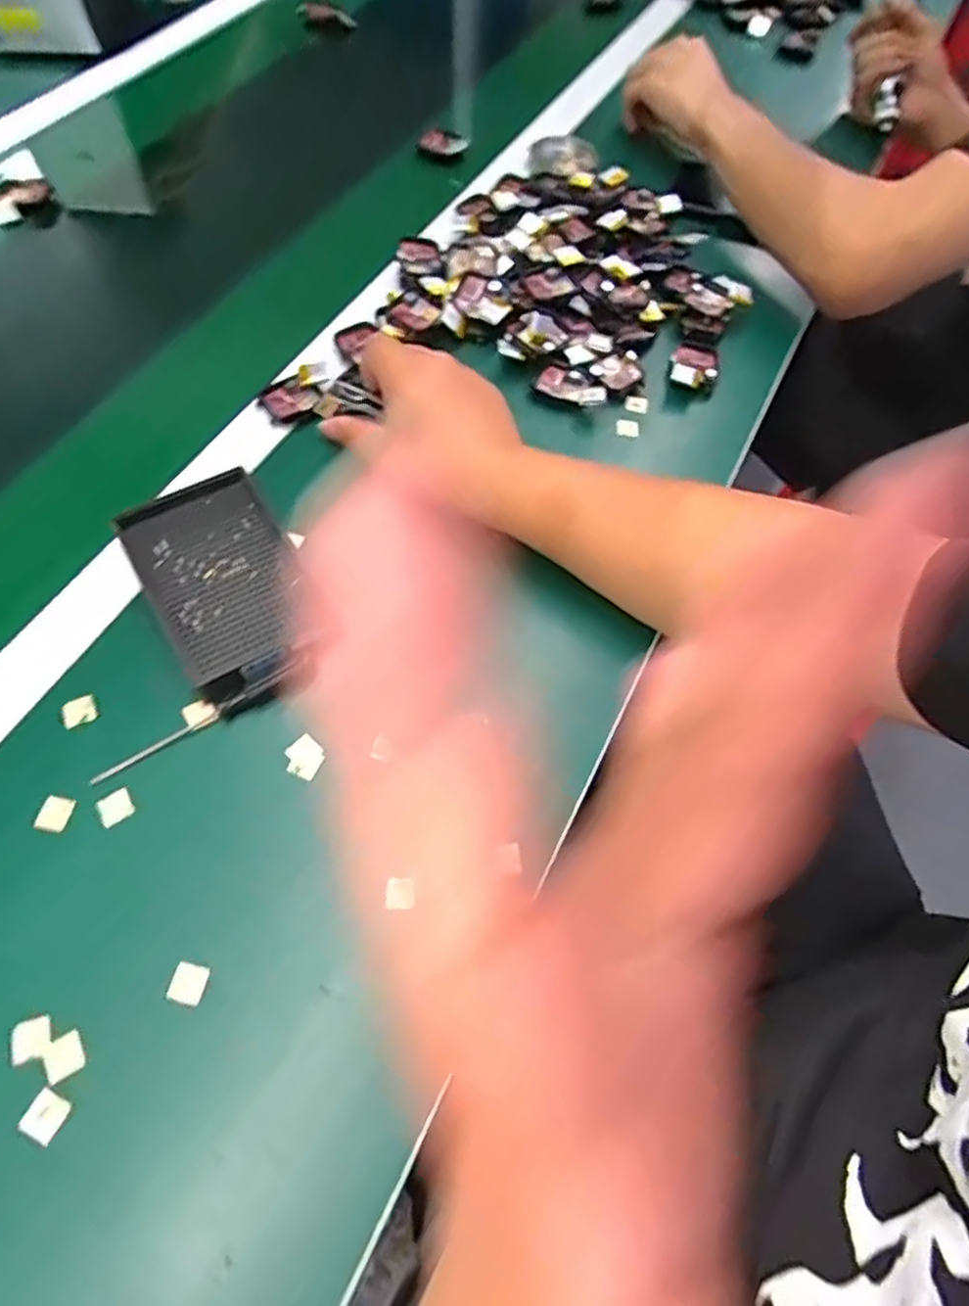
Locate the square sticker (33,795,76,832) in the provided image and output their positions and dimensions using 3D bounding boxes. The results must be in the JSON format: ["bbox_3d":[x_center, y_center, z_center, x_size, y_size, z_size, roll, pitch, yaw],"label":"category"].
[{"bbox_3d":[-0.229,0.085,0.366,0.016,0.004,0.018,11,61,4],"label":"square sticker"}]

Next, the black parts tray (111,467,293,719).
[{"bbox_3d":[-0.158,-0.043,0.423,0.087,0.021,0.155,-28,66,-17],"label":"black parts tray"}]

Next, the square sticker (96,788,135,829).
[{"bbox_3d":[-0.198,0.082,0.368,0.017,0.004,0.017,-29,66,-17],"label":"square sticker"}]

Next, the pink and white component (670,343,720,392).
[{"bbox_3d":[0.169,-0.231,0.550,0.038,0.011,0.050,15,61,5],"label":"pink and white component"}]

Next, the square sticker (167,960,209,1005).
[{"bbox_3d":[-0.143,0.159,0.332,0.016,0.004,0.017,13,61,5],"label":"square sticker"}]

